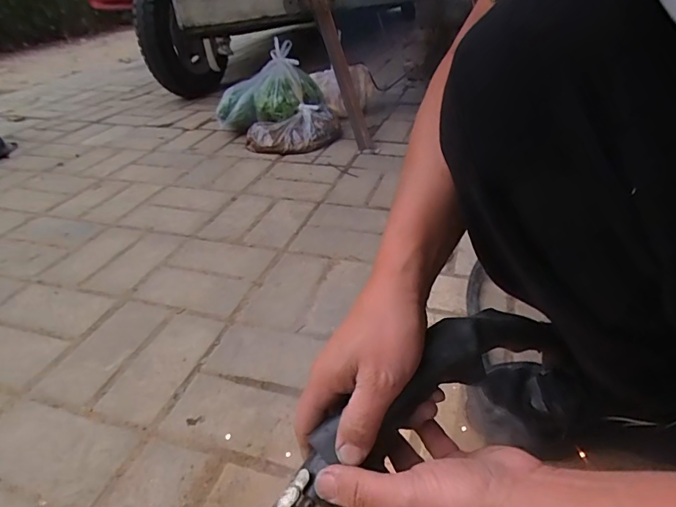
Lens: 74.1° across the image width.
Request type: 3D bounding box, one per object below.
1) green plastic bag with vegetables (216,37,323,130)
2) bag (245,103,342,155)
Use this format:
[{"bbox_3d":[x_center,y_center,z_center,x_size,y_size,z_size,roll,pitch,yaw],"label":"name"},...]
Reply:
[{"bbox_3d":[-0.202,-0.481,1.334,0.269,0.225,0.203,8,35,18],"label":"green plastic bag with vegetables"},{"bbox_3d":[-0.114,-0.342,1.259,0.262,0.091,0.119,-19,37,-24],"label":"bag"}]

